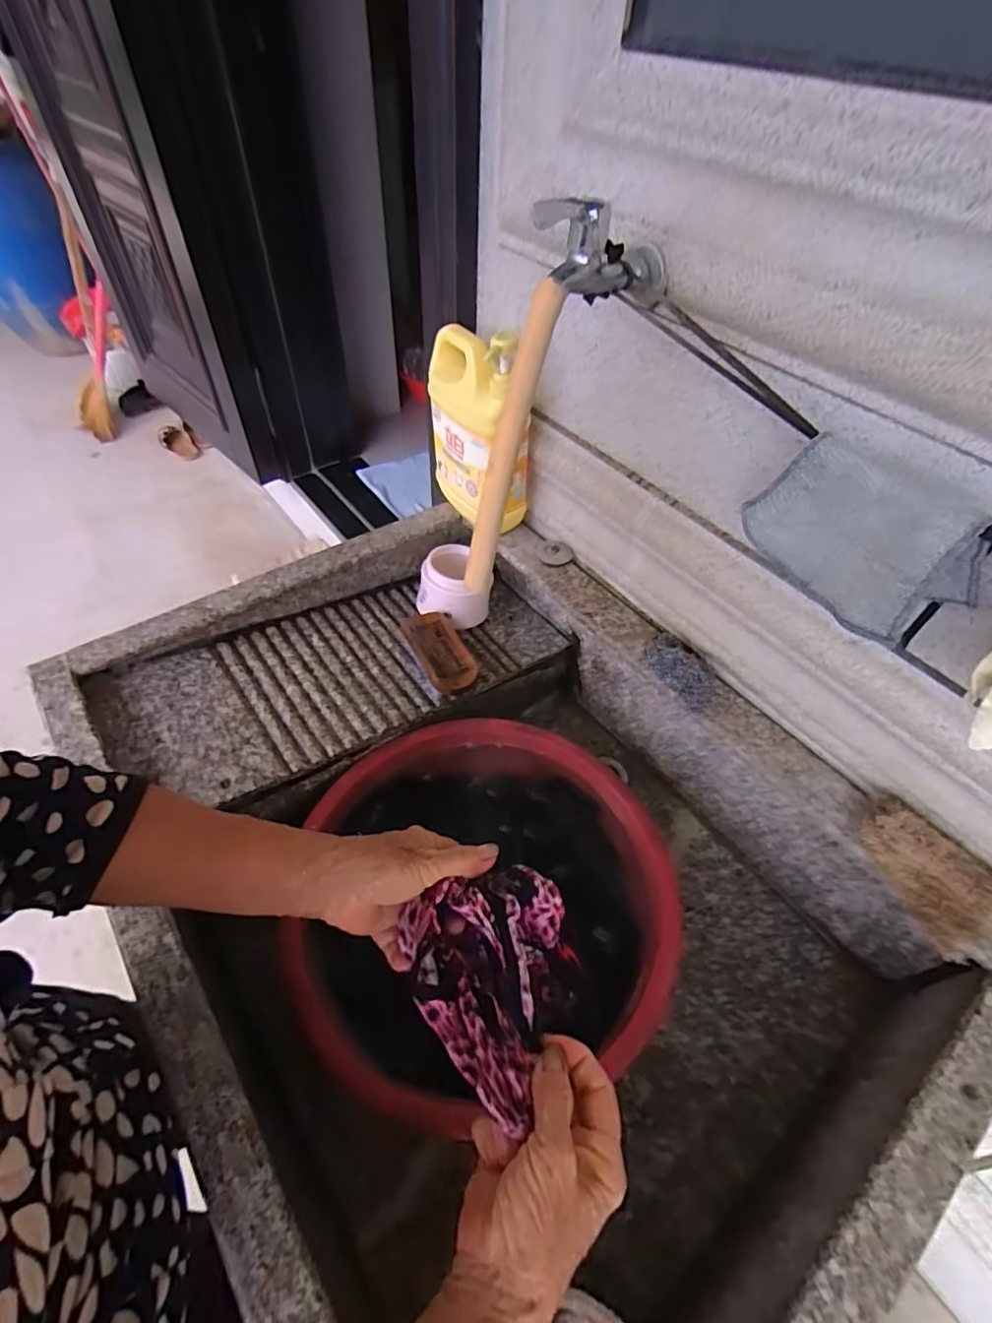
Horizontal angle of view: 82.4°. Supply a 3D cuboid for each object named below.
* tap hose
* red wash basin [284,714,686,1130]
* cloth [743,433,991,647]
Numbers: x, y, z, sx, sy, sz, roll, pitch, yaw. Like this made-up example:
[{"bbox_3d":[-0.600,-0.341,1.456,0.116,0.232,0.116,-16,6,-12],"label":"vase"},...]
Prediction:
[{"bbox_3d":[0.010,-0.174,0.481,0.018,0.253,0.043,29,34,19],"label":"tap hose"},{"bbox_3d":[-0.020,0.250,0.607,0.384,0.117,0.351,1,51,-2],"label":"red wash basin"},{"bbox_3d":[0.247,-0.083,0.391,0.026,0.099,0.144,-37,62,-28],"label":"cloth"}]

